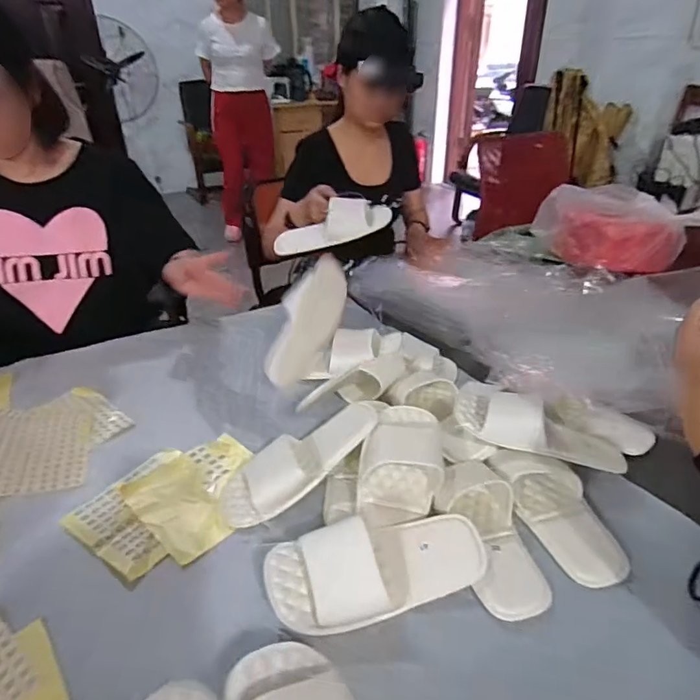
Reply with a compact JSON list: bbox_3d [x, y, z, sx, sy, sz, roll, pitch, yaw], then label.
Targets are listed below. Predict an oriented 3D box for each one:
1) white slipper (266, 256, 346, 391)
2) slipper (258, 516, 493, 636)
[{"bbox_3d":[-0.072,-0.047,0.863,0.052,0.098,0.244,8,69,54],"label":"white slipper"},{"bbox_3d":[0.032,0.224,0.525,0.230,0.069,0.089,-8,32,-11],"label":"slipper"}]

